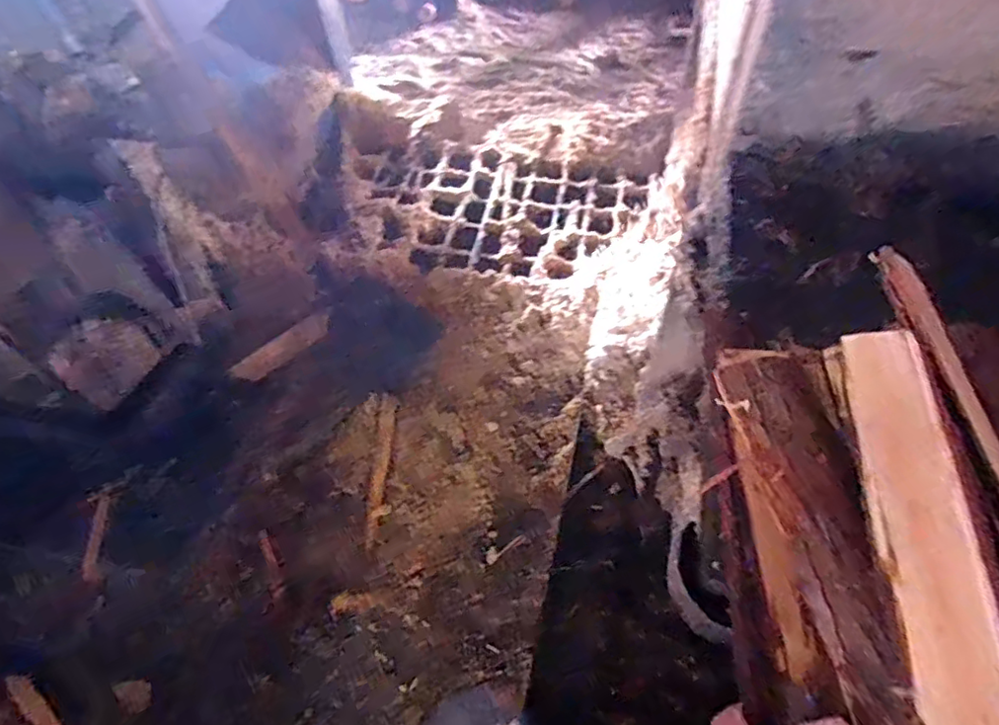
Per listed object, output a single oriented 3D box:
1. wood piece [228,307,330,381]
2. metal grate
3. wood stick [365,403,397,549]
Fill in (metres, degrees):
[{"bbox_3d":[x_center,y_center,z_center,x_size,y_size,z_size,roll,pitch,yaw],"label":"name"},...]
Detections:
[{"bbox_3d":[-0.538,-0.038,1.483,0.261,0.018,0.064,-38,107,-19],"label":"wood piece"},{"bbox_3d":[-0.032,-0.491,1.850,0.897,0.050,0.561,5,61,5],"label":"metal grate"},{"bbox_3d":[-0.280,0.255,1.398,0.040,0.021,0.356,0,54,2],"label":"wood stick"}]

